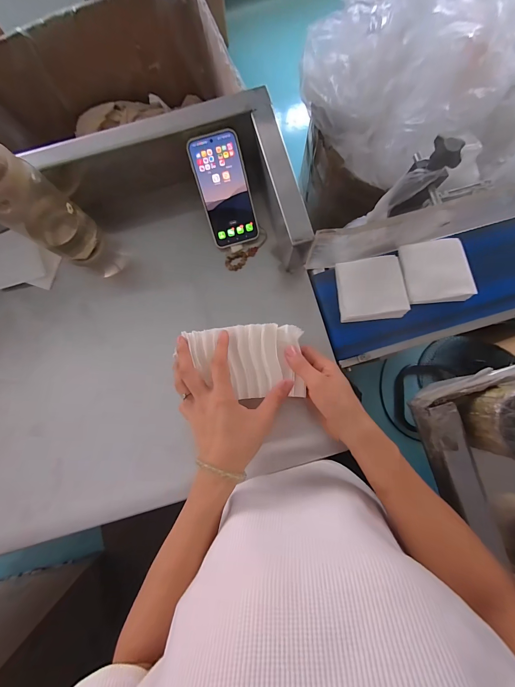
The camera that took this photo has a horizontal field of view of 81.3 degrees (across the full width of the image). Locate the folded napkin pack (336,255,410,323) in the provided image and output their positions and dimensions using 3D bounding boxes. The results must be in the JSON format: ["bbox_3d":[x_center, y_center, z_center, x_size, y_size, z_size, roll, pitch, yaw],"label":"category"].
[{"bbox_3d":[0.178,-0.085,0.471,0.099,0.023,0.096,-5,85,0],"label":"folded napkin pack"}]

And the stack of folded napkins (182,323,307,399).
[{"bbox_3d":[-0.015,0.023,0.391,0.146,0.015,0.093,-1,85,1],"label":"stack of folded napkins"}]

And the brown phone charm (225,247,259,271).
[{"bbox_3d":[-0.024,-0.138,0.494,0.057,0.011,0.027,-18,85,-1],"label":"brown phone charm"}]

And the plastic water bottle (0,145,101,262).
[{"bbox_3d":[-0.295,-0.180,0.391,0.073,0.214,0.075,24,86,3],"label":"plastic water bottle"}]

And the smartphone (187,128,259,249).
[{"bbox_3d":[-0.050,-0.230,0.458,0.071,0.009,0.155,-15,117,0],"label":"smartphone"}]

